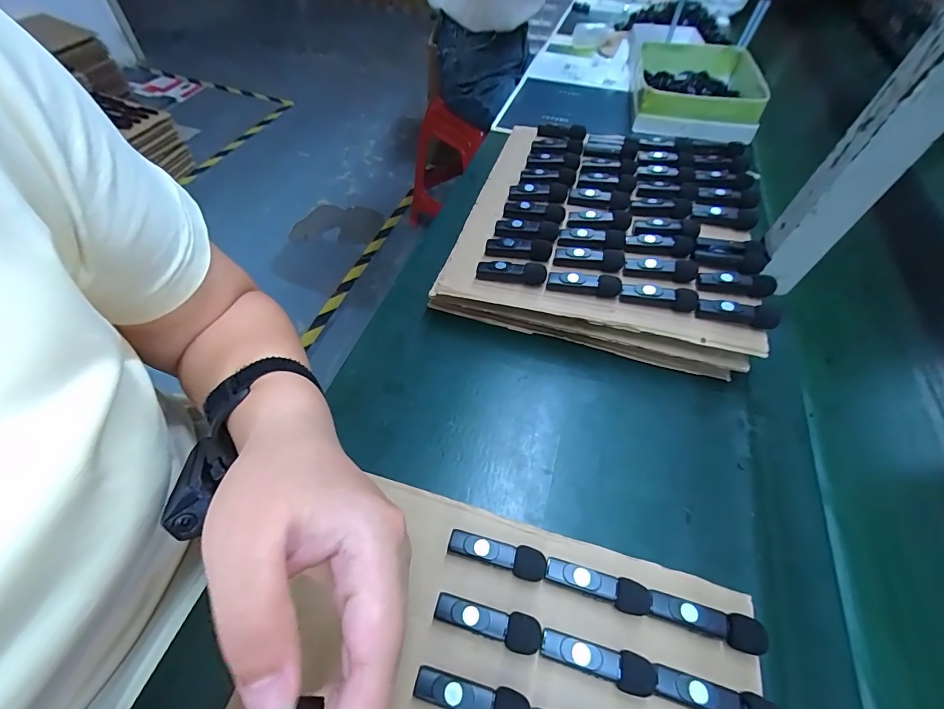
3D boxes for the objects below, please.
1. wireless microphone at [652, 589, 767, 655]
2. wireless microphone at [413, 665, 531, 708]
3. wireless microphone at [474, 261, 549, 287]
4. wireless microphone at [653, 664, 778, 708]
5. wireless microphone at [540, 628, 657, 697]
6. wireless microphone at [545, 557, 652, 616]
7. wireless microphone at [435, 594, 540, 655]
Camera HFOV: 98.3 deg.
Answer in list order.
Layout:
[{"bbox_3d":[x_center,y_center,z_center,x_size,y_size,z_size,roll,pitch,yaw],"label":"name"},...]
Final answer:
[{"bbox_3d":[0.145,0.167,0.254,0.065,0.015,0.018,12,54,8],"label":"wireless microphone"},{"bbox_3d":[0.000,0.194,0.231,0.065,0.016,0.019,14,54,9],"label":"wireless microphone"},{"bbox_3d":[0.036,-0.077,0.382,0.064,0.019,0.014,7,54,0],"label":"wireless microphone"},{"bbox_3d":[0.137,0.197,0.230,0.064,0.015,0.019,12,54,8],"label":"wireless microphone"},{"bbox_3d":[0.074,0.182,0.242,0.065,0.016,0.019,12,54,7],"label":"wireless microphone"},{"bbox_3d":[0.081,0.151,0.265,0.066,0.017,0.018,14,54,9],"label":"wireless microphone"},{"bbox_3d":[0.009,0.167,0.253,0.065,0.016,0.019,11,54,7],"label":"wireless microphone"}]

